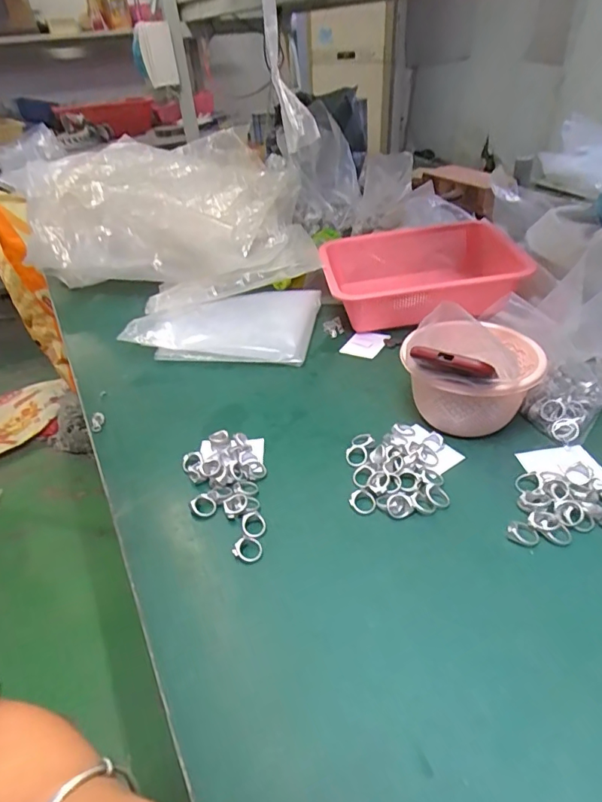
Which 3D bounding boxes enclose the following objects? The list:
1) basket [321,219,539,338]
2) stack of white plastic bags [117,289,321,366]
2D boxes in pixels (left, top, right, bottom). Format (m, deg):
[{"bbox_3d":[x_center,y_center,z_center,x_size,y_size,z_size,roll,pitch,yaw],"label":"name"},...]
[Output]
[{"bbox_3d":[0.205,-0.210,0.829,0.335,0.093,0.224,-3,35,2],"label":"basket"},{"bbox_3d":[-0.116,-0.120,0.771,0.266,0.042,0.184,2,36,8],"label":"stack of white plastic bags"}]

